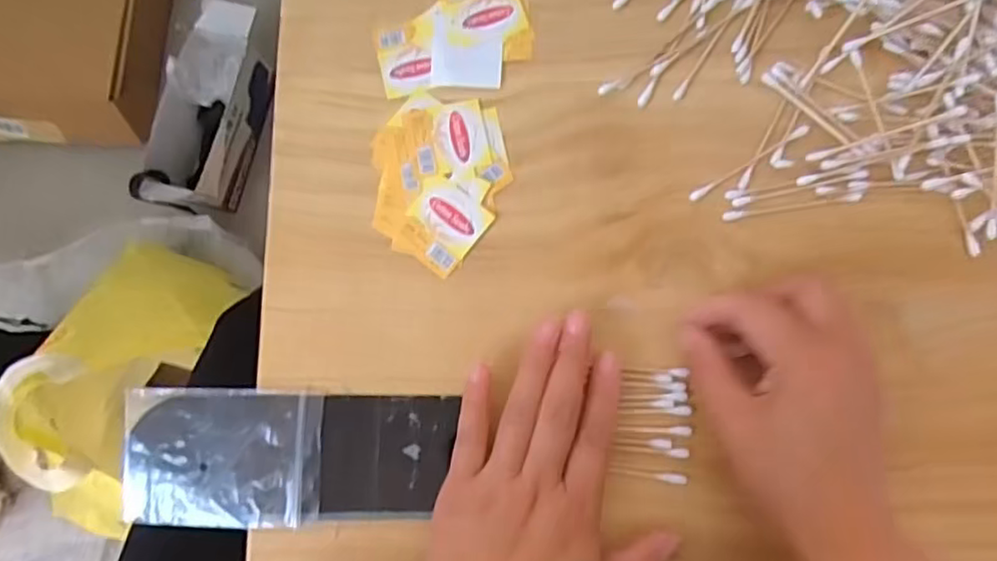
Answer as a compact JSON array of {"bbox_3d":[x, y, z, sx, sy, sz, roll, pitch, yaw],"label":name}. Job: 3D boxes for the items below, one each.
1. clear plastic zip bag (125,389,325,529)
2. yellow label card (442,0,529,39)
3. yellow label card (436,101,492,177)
[{"bbox_3d":[-0.140,0.090,0.319,0.100,0.006,0.067,1,84,1],"label":"clear plastic zip bag"},{"bbox_3d":[-0.009,-0.156,0.358,0.042,0.004,0.043,-13,78,1],"label":"yellow label card"},{"bbox_3d":[-0.020,-0.078,0.343,0.029,0.004,0.041,-11,83,0],"label":"yellow label card"}]

